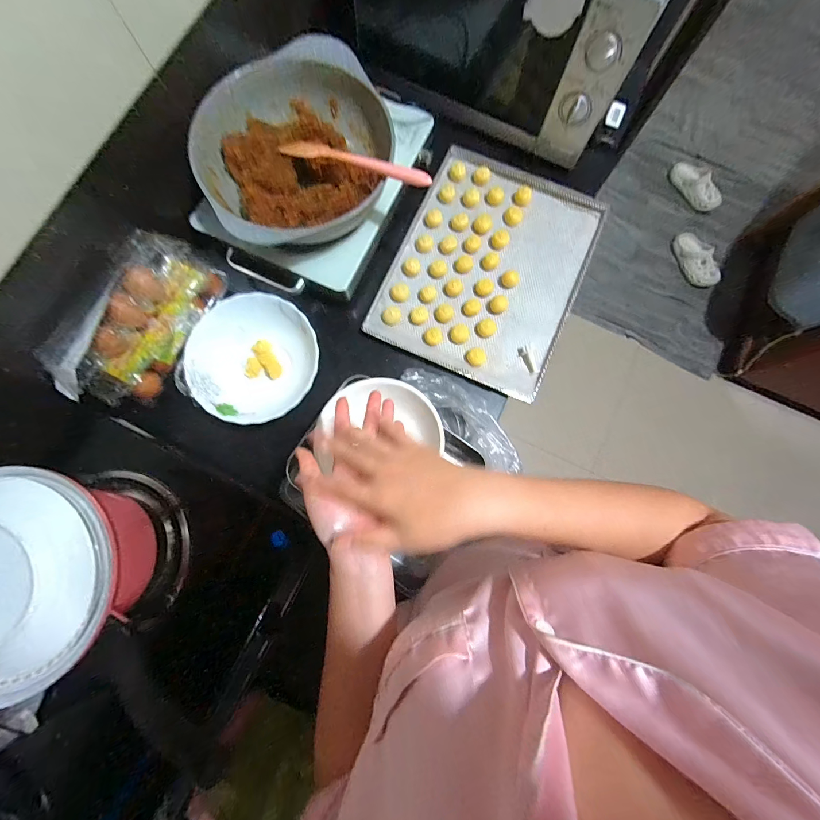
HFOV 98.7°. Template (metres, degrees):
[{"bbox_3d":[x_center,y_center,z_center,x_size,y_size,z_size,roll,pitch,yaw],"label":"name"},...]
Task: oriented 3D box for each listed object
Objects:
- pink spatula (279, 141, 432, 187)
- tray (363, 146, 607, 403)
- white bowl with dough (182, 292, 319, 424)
[{"bbox_3d":[-0.086,-0.355,0.501,0.254,0.018,0.033,25,80,17],"label":"pink spatula"},{"bbox_3d":[0.138,-0.251,0.612,0.309,0.030,0.397,23,81,3],"label":"tray"},{"bbox_3d":[-0.244,-0.080,0.561,0.193,0.062,0.200,0,80,-1],"label":"white bowl with dough"}]

